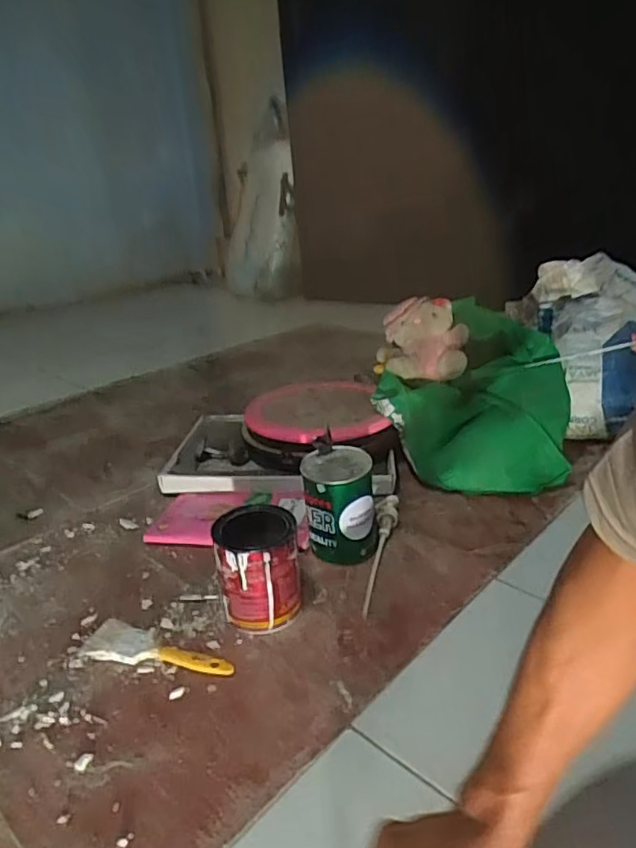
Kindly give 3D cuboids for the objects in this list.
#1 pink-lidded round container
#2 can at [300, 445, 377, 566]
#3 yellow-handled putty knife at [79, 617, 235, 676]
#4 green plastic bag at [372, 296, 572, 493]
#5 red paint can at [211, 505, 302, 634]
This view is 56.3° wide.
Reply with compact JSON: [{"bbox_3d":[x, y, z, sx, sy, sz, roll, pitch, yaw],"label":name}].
[{"bbox_3d":[0.023,0.006,1.105,0.271,0.092,0.277,-2,23,1],"label":"pink-lidded round container"},{"bbox_3d":[0.033,0.120,0.855,0.103,0.146,0.090,-1,23,3],"label":"can"},{"bbox_3d":[-0.185,0.266,0.703,0.183,0.015,0.050,4,24,14],"label":"yellow-handled putty knife"},{"bbox_3d":[0.278,-0.040,1.056,0.326,0.254,0.254,5,24,17],"label":"green plastic bag"},{"bbox_3d":[-0.077,0.178,0.762,0.102,0.124,0.120,-7,24,-10],"label":"red paint can"}]

